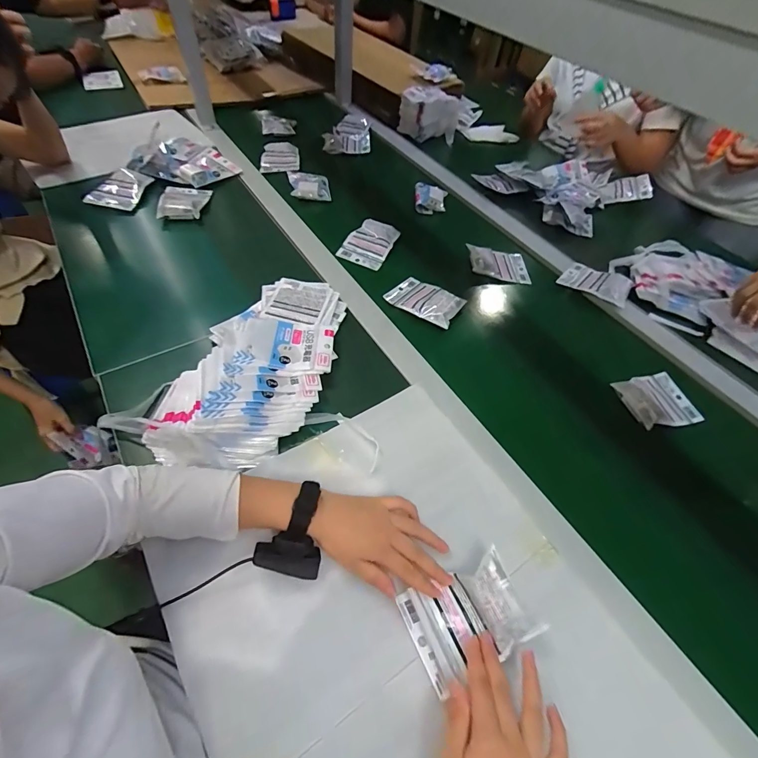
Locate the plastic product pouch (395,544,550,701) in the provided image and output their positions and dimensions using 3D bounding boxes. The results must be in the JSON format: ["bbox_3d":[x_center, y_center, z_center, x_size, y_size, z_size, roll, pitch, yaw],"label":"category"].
[{"bbox_3d":[0.093,0.249,0.404,0.119,0.041,0.091,-19,58,-19],"label":"plastic product pouch"}]

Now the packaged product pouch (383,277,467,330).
[{"bbox_3d":[0.086,-0.151,0.724,0.135,0.029,0.092,26,55,17],"label":"packaged product pouch"}]

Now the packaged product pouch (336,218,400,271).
[{"bbox_3d":[-0.020,-0.292,0.823,0.093,0.018,0.119,25,72,4],"label":"packaged product pouch"}]

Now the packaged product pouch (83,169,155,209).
[{"bbox_3d":[-0.562,-0.417,0.839,0.091,0.023,0.119,5,51,1],"label":"packaged product pouch"}]

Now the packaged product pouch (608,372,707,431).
[{"bbox_3d":[0.458,0.030,0.629,0.136,0.040,0.096,-10,53,-11],"label":"packaged product pouch"}]

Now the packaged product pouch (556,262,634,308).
[{"bbox_3d":[0.444,-0.199,0.787,0.127,0.023,0.088,28,57,28],"label":"packaged product pouch"}]

